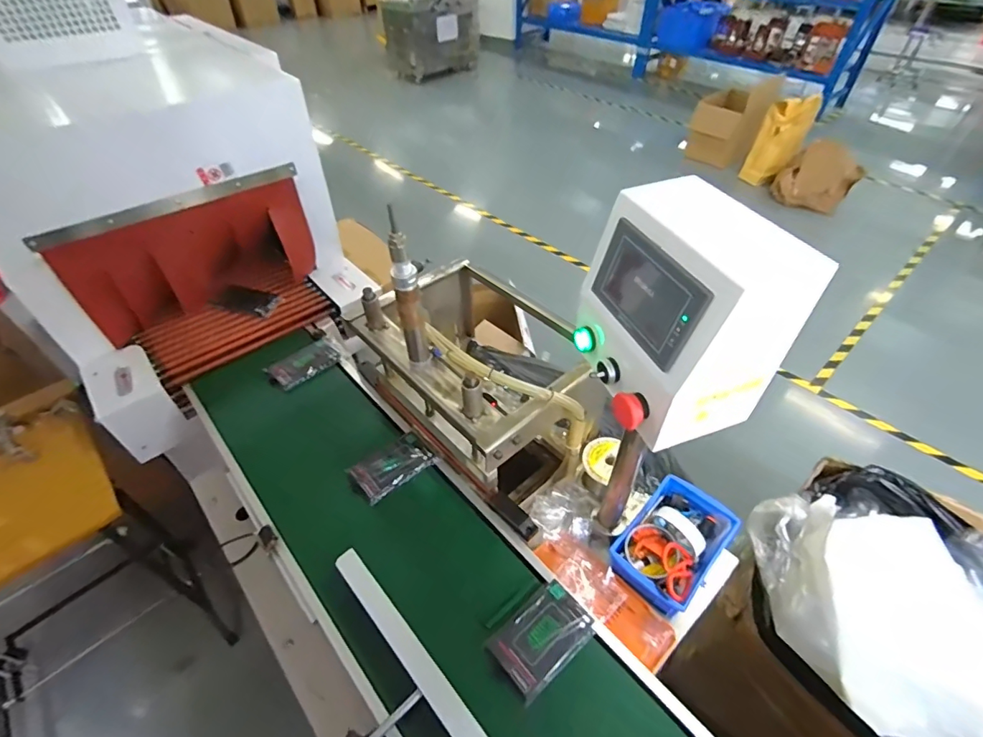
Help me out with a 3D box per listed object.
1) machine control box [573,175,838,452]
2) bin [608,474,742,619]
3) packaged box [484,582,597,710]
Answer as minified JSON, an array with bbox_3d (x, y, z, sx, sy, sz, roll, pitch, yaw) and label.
[{"bbox_3d":[0.185,-0.063,0.476,0.146,0.197,0.188,-14,48,-11],"label":"machine control box"},{"bbox_3d":[0.313,0.294,0.797,0.140,0.071,0.216,34,56,29],"label":"bin"},{"bbox_3d":[0.072,0.373,0.648,0.135,0.016,0.089,-32,54,-26],"label":"packaged box"}]

